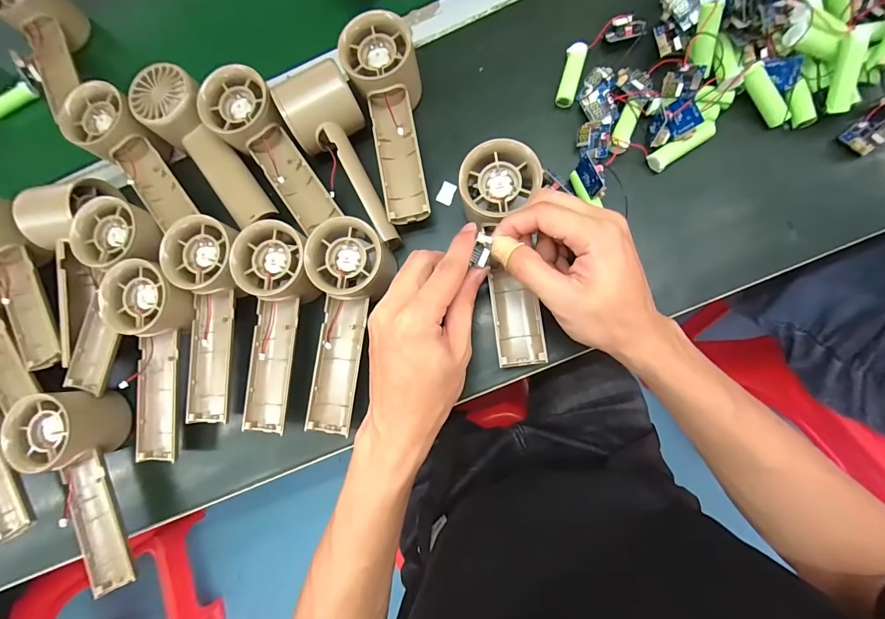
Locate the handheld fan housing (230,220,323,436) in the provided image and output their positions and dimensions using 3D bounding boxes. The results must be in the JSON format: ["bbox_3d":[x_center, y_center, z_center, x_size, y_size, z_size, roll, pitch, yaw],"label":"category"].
[{"bbox_3d":[-0.127,0.014,0.297,0.060,0.034,0.156,5,96,7],"label":"handheld fan housing"}]

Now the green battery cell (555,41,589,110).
[{"bbox_3d":[0.107,-0.195,0.320,0.016,0.015,0.051,16,86,8],"label":"green battery cell"}]

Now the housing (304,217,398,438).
[{"bbox_3d":[-0.072,0.014,0.291,0.060,0.032,0.157,8,97,7],"label":"housing"}]

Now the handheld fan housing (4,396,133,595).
[{"bbox_3d":[-0.285,0.143,0.307,0.057,0.055,0.156,-19,82,4],"label":"handheld fan housing"}]

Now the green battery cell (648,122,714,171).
[{"bbox_3d":[0.184,-0.127,0.296,0.050,0.012,0.015,-33,81,2],"label":"green battery cell"}]

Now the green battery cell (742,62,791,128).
[{"bbox_3d":[0.244,-0.162,0.289,0.013,0.015,0.049,-38,100,1],"label":"green battery cell"}]

